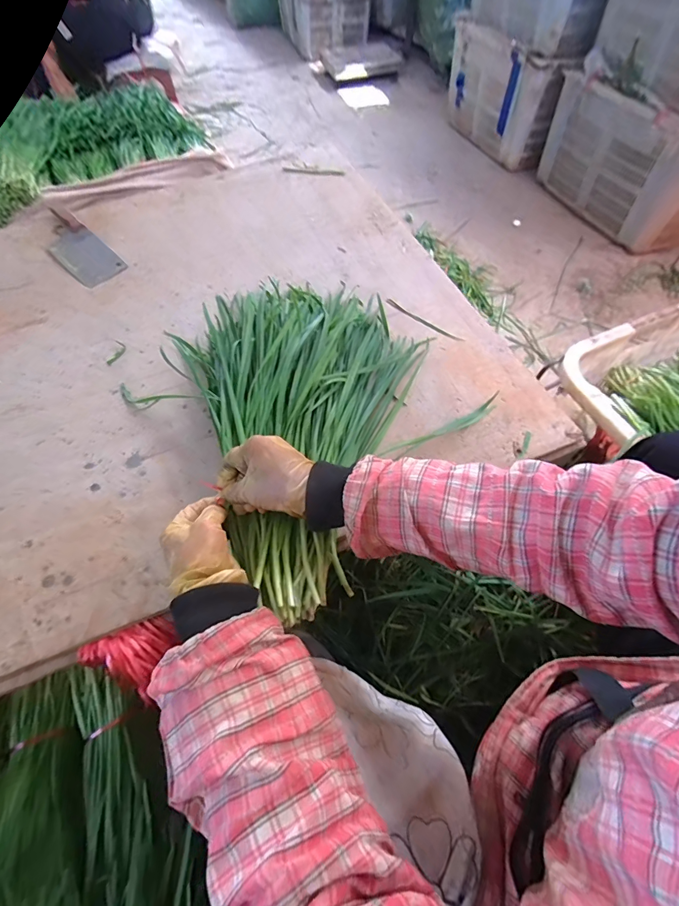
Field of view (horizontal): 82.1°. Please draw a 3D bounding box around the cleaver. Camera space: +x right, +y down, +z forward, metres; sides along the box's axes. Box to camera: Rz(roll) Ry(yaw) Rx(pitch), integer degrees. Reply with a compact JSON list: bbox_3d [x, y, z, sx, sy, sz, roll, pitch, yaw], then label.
[{"bbox_3d":[-0.526,-0.413,0.774,0.086,0.018,0.265,-41,68,-19],"label":"cleaver"}]

